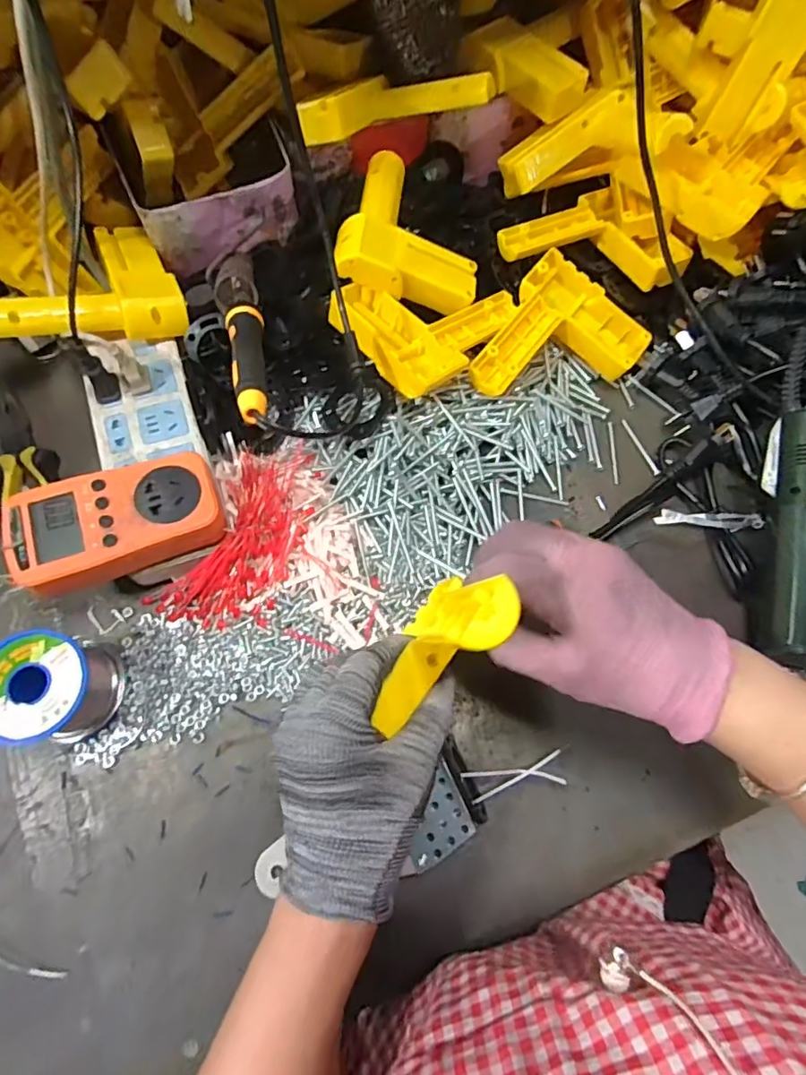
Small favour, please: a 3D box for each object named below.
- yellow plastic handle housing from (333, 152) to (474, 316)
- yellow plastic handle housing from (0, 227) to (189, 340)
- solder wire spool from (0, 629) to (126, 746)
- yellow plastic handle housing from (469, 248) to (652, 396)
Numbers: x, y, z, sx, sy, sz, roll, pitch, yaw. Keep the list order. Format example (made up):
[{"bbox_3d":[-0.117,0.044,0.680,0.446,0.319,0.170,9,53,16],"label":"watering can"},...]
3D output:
[{"bbox_3d":[-0.002,-0.264,0.450,0.107,0.027,0.149,5,67,-20],"label":"yellow plastic handle housing"},{"bbox_3d":[-0.255,-0.206,0.424,0.142,0.043,0.116,-16,72,-8],"label":"yellow plastic handle housing"},{"bbox_3d":[-0.222,0.096,0.344,0.064,0.061,0.066,-9,71,-5],"label":"solder wire spool"},{"bbox_3d":[0.124,-0.153,0.447,0.112,0.043,0.153,39,74,11],"label":"yellow plastic handle housing"}]

